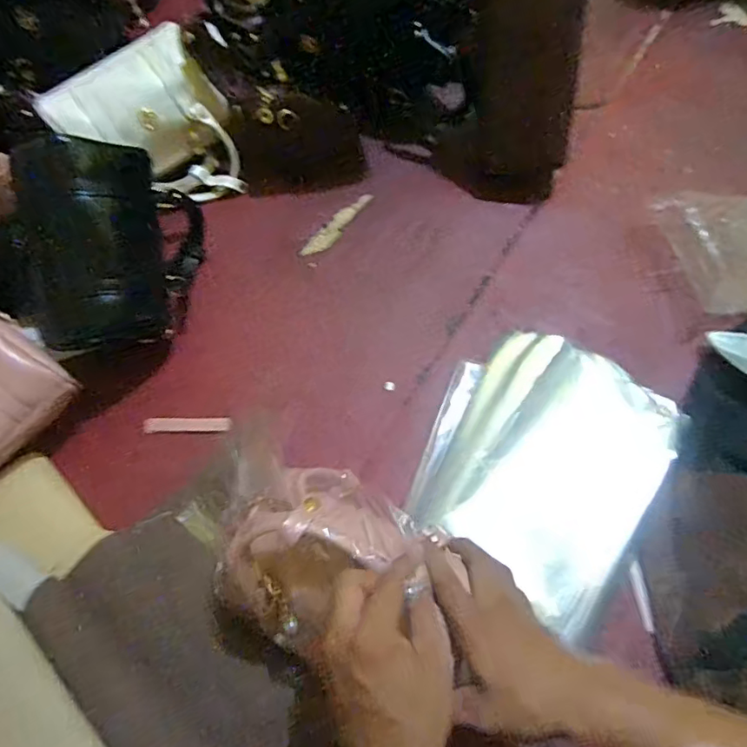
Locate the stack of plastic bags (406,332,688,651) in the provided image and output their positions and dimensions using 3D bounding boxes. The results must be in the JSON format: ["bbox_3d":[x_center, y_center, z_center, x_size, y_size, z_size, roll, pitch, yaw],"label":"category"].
[{"bbox_3d":[0.184,0.089,0.599,0.233,0.051,0.280,29,69,16],"label":"stack of plastic bags"}]

